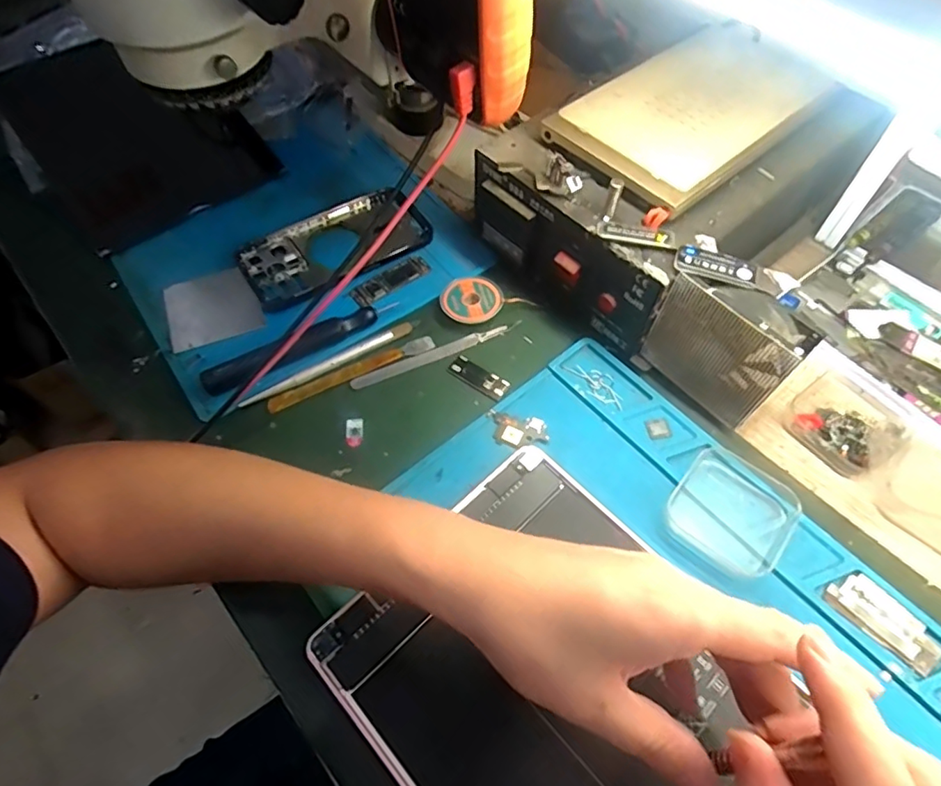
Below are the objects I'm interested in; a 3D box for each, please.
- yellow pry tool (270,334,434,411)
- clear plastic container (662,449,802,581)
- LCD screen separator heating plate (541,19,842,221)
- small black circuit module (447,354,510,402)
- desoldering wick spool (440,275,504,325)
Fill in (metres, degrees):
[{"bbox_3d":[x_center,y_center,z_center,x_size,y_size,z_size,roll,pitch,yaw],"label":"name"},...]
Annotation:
[{"bbox_3d":[-0.081,-0.015,0.382,0.119,0.004,0.011,-23,61,-13],"label":"yellow pry tool"},{"bbox_3d":[0.153,0.069,0.324,0.063,0.016,0.066,35,65,20],"label":"clear plastic container"},{"bbox_3d":[0.153,-0.192,0.379,0.192,0.024,0.108,-36,64,-19],"label":"LCD screen separator heating plate"},{"bbox_3d":[0.005,-0.011,0.381,0.043,0.004,0.018,32,64,19],"label":"small black circuit module"},{"bbox_3d":[0.001,-0.070,0.415,0.045,0.011,0.042,0,58,1],"label":"desoldering wick spool"}]

